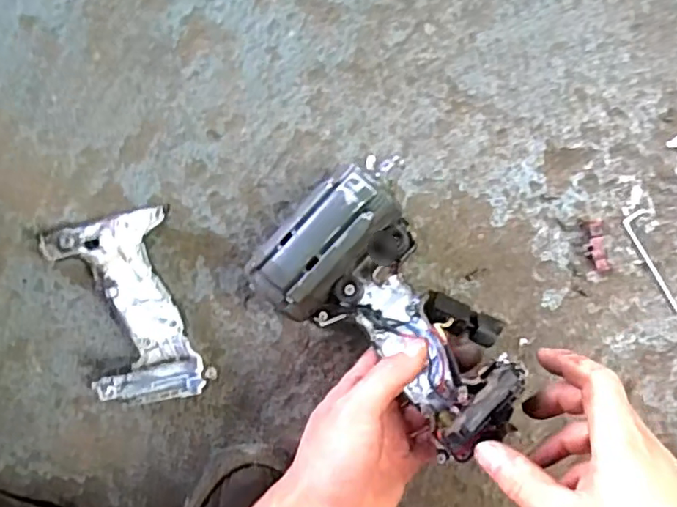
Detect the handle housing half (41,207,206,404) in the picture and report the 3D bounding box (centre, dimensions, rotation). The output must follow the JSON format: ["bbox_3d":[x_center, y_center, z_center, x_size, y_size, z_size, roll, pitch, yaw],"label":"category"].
[{"bbox_3d":[-0.164,0.045,0.463,0.089,0.033,0.148,-16,93,2],"label":"handle housing half"}]

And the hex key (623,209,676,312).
[{"bbox_3d":[0.257,0.006,0.472,0.020,0.004,0.086,-30,91,0],"label":"hex key"}]

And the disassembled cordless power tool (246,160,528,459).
[{"bbox_3d":[0.044,0.041,0.414,0.123,0.094,0.205,-43,88,0],"label":"disassembled cordless power tool"}]

